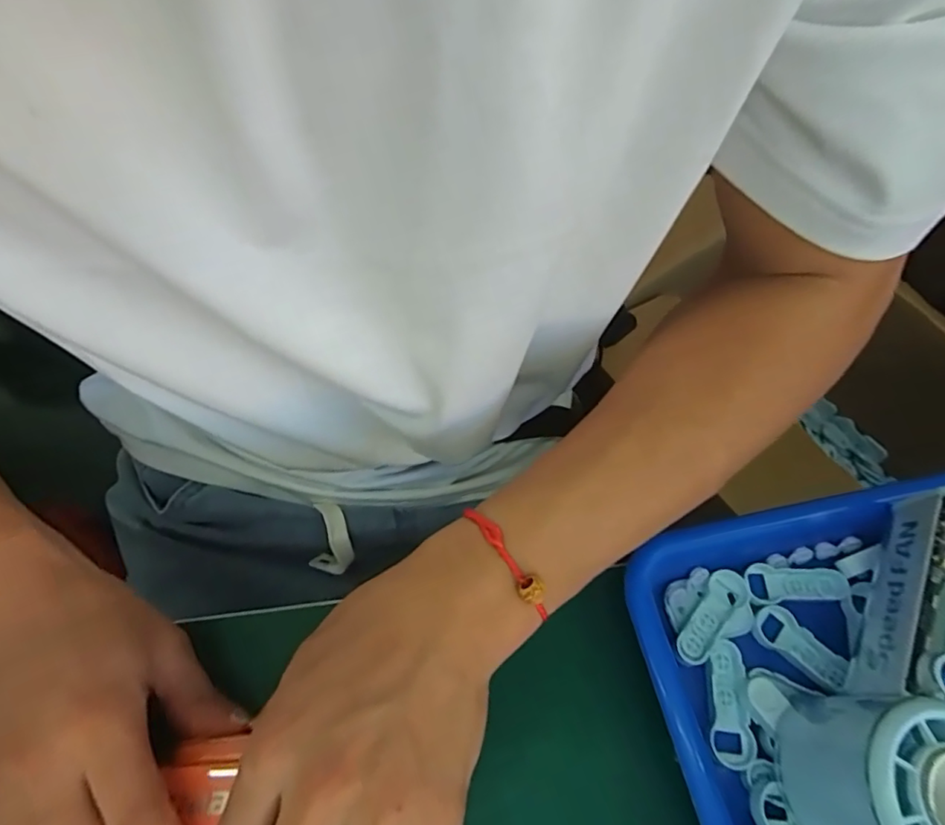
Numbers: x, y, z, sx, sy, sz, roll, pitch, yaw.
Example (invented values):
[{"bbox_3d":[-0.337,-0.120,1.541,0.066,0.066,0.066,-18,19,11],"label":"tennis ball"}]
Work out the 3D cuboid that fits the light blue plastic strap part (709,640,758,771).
[{"bbox_3d":[0.115,0.130,0.250,0.015,0.010,0.050,5,64,0],"label":"light blue plastic strap part"}]

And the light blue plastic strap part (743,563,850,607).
[{"bbox_3d":[0.158,0.083,0.273,0.049,0.008,0.019,-3,64,-4],"label":"light blue plastic strap part"}]

